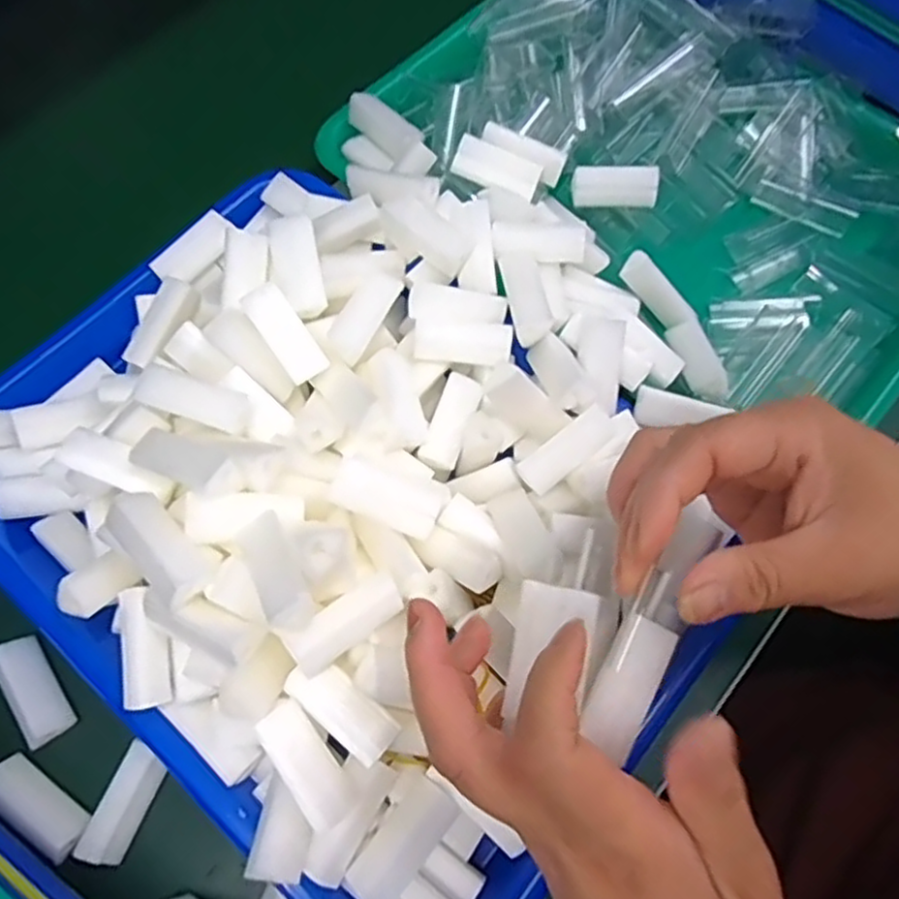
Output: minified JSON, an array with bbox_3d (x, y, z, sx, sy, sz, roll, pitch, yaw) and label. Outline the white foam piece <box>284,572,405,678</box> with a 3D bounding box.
[{"bbox_3d":[-0.040,0.066,0.267,0.045,0.010,0.020,-32,110,-26],"label":"white foam piece"}]

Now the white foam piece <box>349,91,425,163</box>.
[{"bbox_3d":[-0.038,-0.185,0.395,0.021,0.012,0.046,-41,74,-15],"label":"white foam piece"}]

